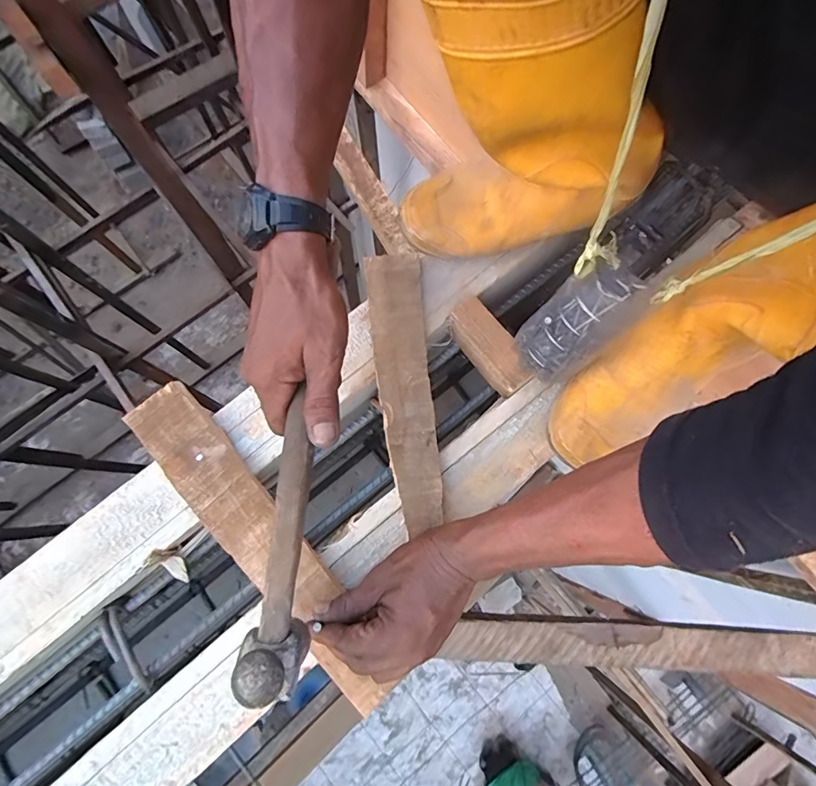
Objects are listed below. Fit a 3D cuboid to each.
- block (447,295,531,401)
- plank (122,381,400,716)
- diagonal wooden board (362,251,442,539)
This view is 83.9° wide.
[{"bbox_3d":[0.084,-0.046,0.465,0.035,0.049,0.099,-34,80,-9],"label":"block"},{"bbox_3d":[-0.132,0.131,0.405,0.059,0.022,0.329,-39,83,-9],"label":"plank"},{"bbox_3d":[-0.005,-0.010,0.436,0.055,0.009,0.263,-5,77,-3],"label":"diagonal wooden board"}]

